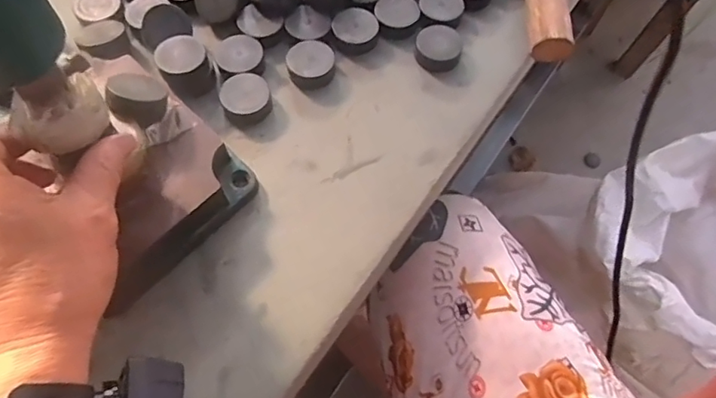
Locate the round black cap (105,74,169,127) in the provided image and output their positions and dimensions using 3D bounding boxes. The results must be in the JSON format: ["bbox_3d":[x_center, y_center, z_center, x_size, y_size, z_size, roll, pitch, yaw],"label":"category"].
[{"bbox_3d":[-0.127,-0.058,0.307,0.030,0.016,0.027,26,41,-12],"label":"round black cap"}]

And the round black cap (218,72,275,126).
[{"bbox_3d":[-0.074,-0.067,0.356,0.032,0.014,0.035,1,63,-3],"label":"round black cap"}]

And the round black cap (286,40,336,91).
[{"bbox_3d":[-0.032,-0.093,0.371,0.032,0.014,0.032,1,63,-3],"label":"round black cap"}]

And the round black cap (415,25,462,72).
[{"bbox_3d":[0.057,-0.108,0.382,0.032,0.014,0.035,1,63,-3],"label":"round black cap"}]

